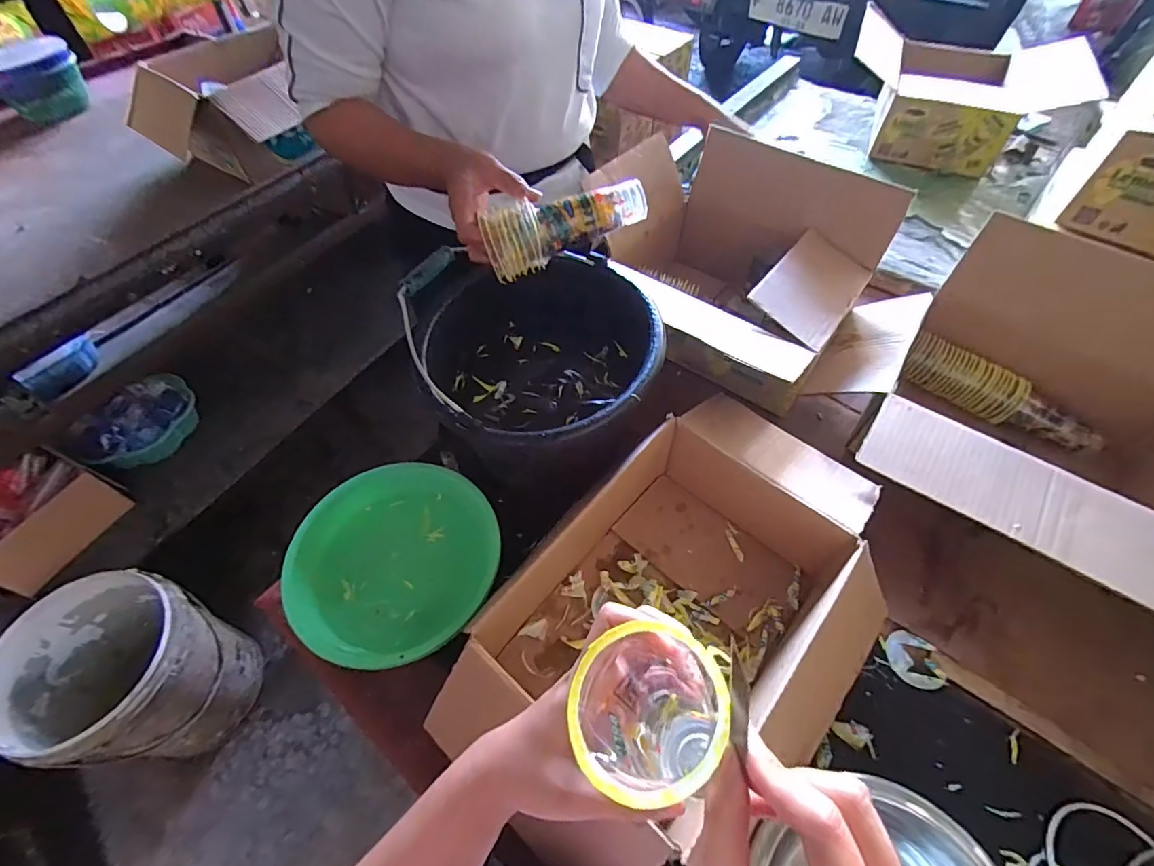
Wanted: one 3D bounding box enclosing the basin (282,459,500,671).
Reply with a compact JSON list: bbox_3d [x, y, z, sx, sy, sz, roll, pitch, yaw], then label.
[{"bbox_3d":[-0.203,0.141,0.579,0.226,0.053,0.231,0,56,0],"label":"basin"}]

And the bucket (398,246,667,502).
[{"bbox_3d":[-0.045,-0.071,0.625,0.264,0.219,0.274,0,56,0],"label":"bucket"}]

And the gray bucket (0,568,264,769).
[{"bbox_3d":[-0.881,0.486,1.024,0.302,0.349,0.304,20,59,13],"label":"gray bucket"}]

